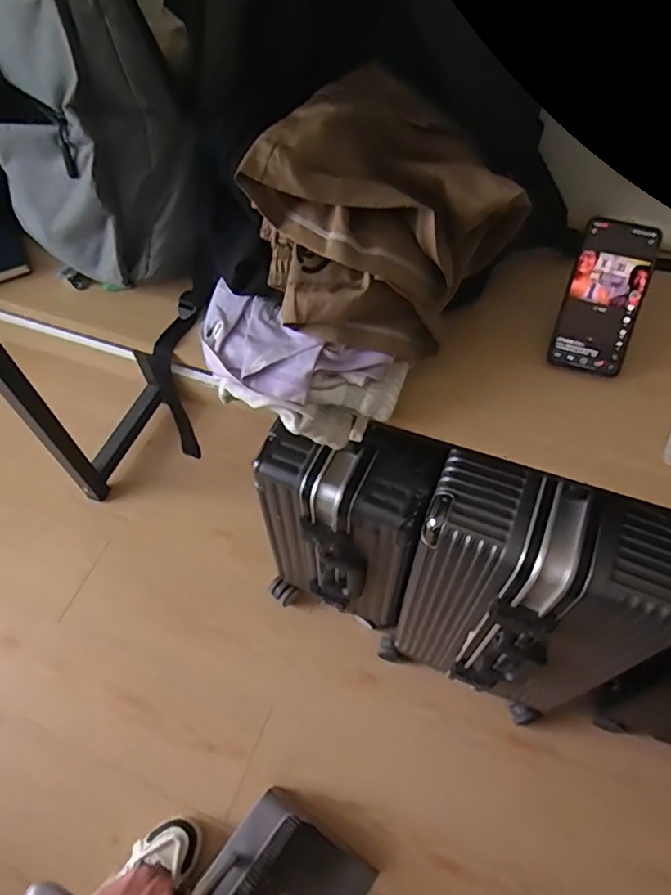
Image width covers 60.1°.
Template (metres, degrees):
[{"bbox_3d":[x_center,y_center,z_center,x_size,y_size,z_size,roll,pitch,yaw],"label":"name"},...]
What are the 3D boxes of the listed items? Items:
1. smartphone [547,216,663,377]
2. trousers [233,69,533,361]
[{"bbox_3d":[0.292,-0.163,0.630,0.077,0.013,0.161,16,96,5],"label":"smartphone"},{"bbox_3d":[0.034,-0.217,0.573,0.220,0.152,0.216,31,63,19],"label":"trousers"}]

